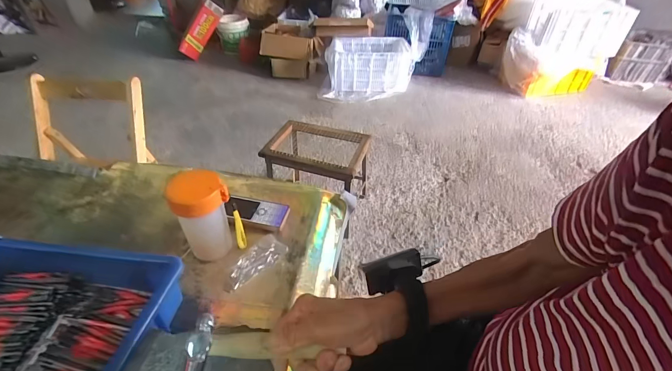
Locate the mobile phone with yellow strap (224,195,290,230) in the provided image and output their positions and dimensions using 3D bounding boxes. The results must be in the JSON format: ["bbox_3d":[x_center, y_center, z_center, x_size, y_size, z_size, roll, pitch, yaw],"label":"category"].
[{"bbox_3d":[-0.140,0.044,0.565,0.112,0.012,0.051,12,40,9],"label":"mobile phone with yellow strap"}]

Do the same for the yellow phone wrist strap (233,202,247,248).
[{"bbox_3d":[-0.143,0.059,0.485,0.012,0.080,0.008,-11,42,-18],"label":"yellow phone wrist strap"}]

